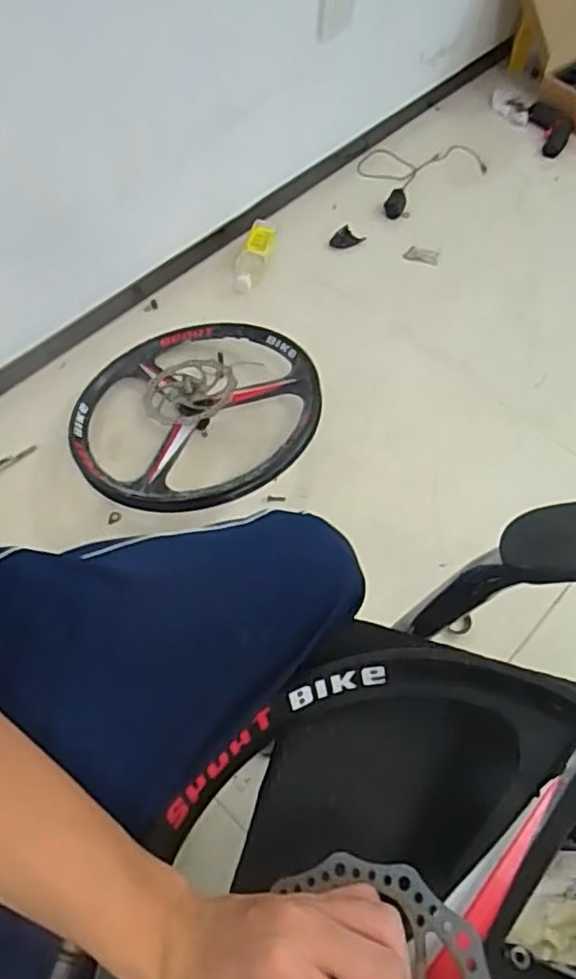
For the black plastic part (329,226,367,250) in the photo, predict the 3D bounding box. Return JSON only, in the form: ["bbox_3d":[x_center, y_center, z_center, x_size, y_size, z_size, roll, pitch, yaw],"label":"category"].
[{"bbox_3d":[0.127,-0.540,1.419,0.078,0.029,0.035,-14,61,-8],"label":"black plastic part"}]

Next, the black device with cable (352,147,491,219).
[{"bbox_3d":[0.302,-0.738,1.549,0.277,0.043,0.236,-21,63,-13],"label":"black device with cable"}]

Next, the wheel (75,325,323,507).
[{"bbox_3d":[-0.154,-0.128,1.101,0.410,0.089,0.389,1,61,-1],"label":"wheel"}]

